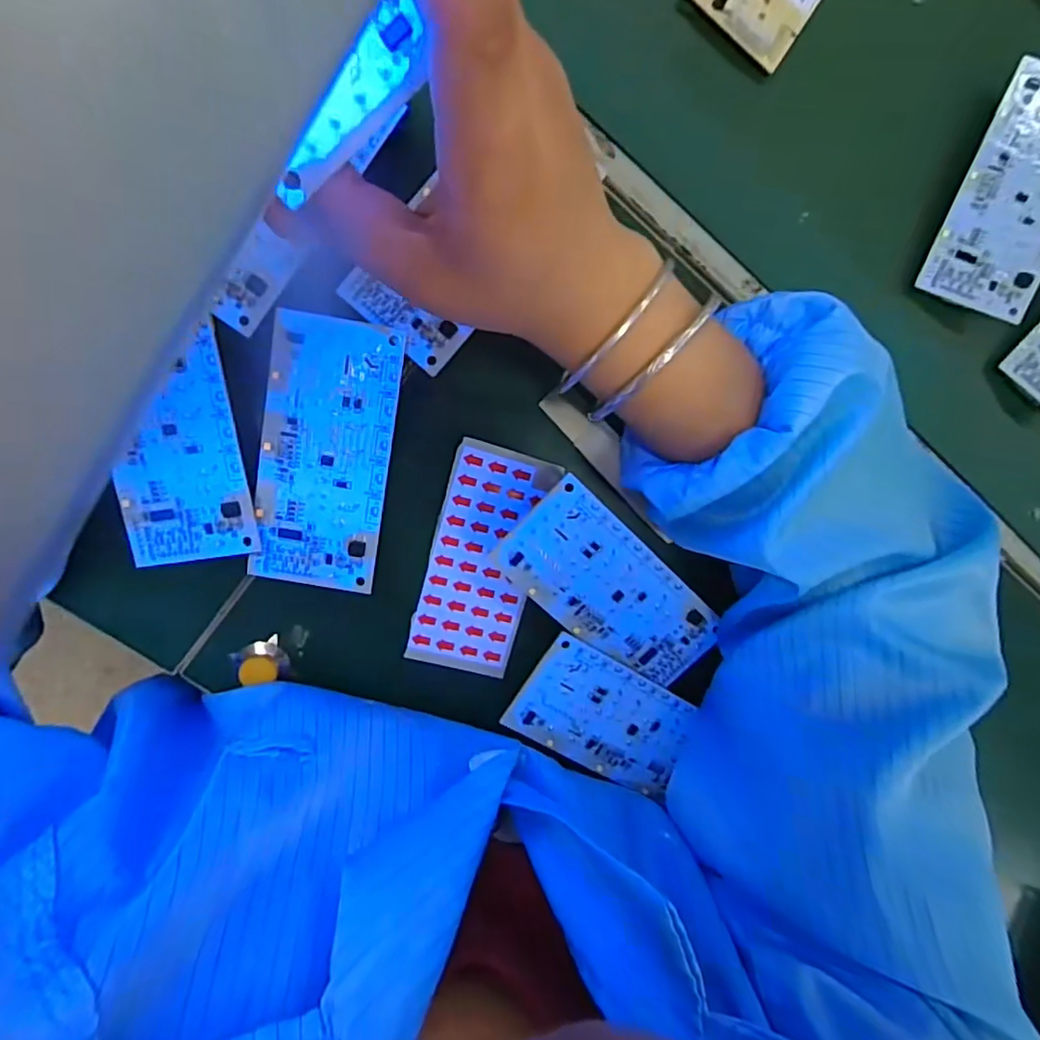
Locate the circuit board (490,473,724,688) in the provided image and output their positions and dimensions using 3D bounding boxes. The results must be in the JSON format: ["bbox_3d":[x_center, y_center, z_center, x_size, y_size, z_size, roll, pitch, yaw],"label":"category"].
[{"bbox_3d":[0.045,0.035,0.290,0.112,0.005,0.057,39,100,-13],"label":"circuit board"}]

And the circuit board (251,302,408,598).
[{"bbox_3d":[-0.084,-0.028,0.261,0.055,0.004,0.114,9,97,-2],"label":"circuit board"}]

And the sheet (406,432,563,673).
[{"bbox_3d":[-0.018,0.020,0.295,0.050,0.006,0.109,15,93,-10],"label":"sheet"}]

